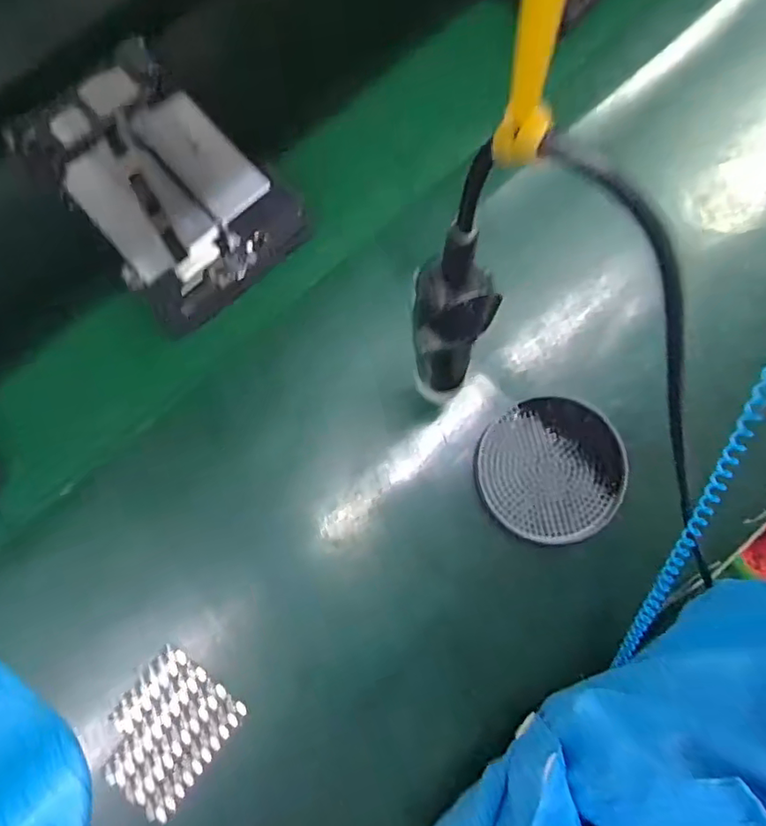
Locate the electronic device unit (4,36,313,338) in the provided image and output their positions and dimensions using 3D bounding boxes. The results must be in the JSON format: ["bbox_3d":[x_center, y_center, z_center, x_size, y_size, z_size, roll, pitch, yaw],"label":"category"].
[{"bbox_3d":[-0.192,-0.198,0.483,0.145,0.040,0.237,-41,80,-7],"label":"electronic device unit"}]

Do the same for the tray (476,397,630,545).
[{"bbox_3d":[0.134,0.046,0.444,0.114,0.019,0.108,0,77,1],"label":"tray"}]

